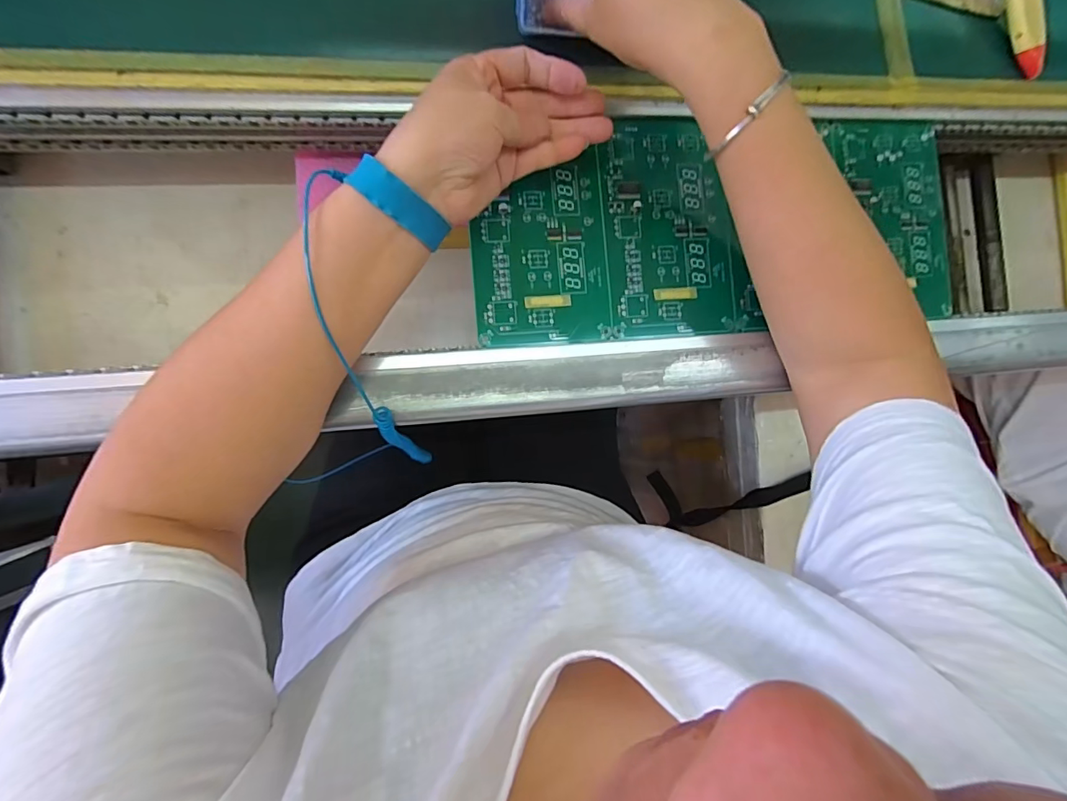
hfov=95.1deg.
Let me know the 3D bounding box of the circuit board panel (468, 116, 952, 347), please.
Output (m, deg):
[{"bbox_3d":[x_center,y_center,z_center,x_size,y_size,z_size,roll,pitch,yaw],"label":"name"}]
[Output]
[{"bbox_3d":[0.161,-0.143,0.396,0.407,0.007,0.170,-6,88,-12],"label":"circuit board panel"}]

